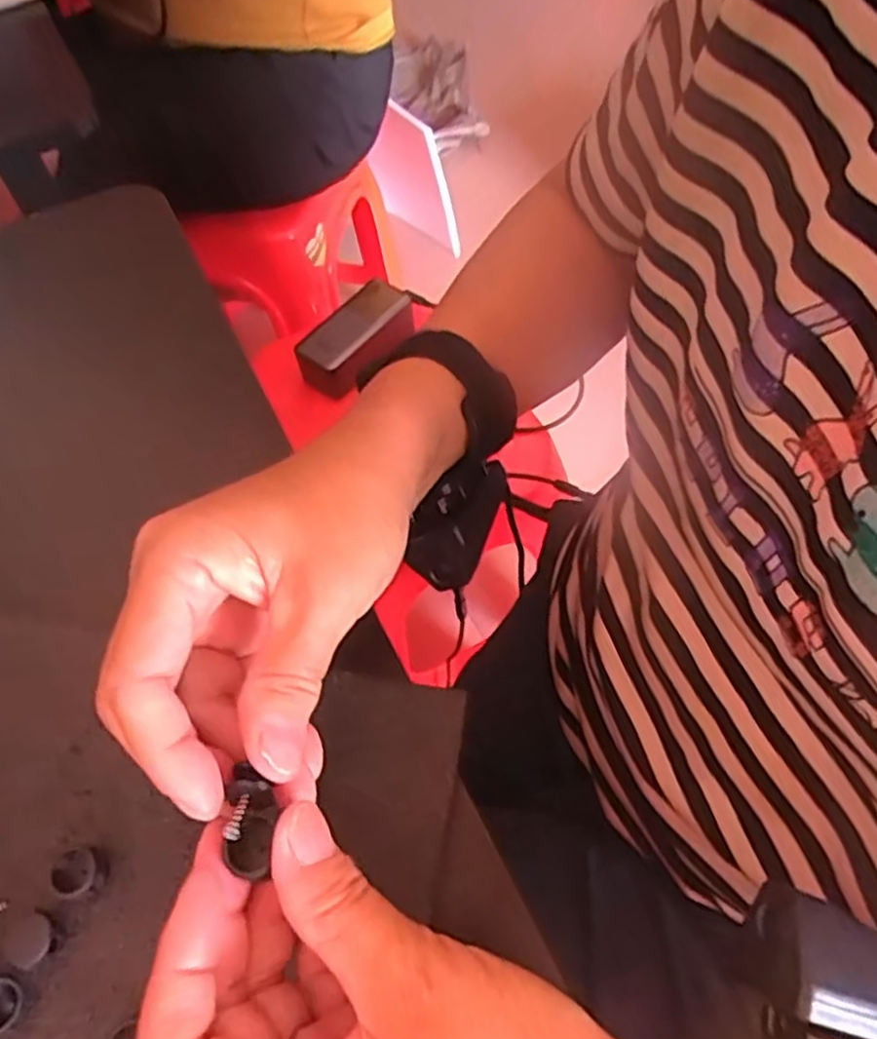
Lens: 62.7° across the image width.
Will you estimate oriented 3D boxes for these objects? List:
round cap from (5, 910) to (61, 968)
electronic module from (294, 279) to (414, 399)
[{"bbox_3d":[-0.139,0.144,0.247,0.015,0.007,0.016,0,59,-1],"label":"round cap"},{"bbox_3d":[-0.083,-0.188,0.738,0.058,0.041,0.136,34,66,19],"label":"electronic module"}]

